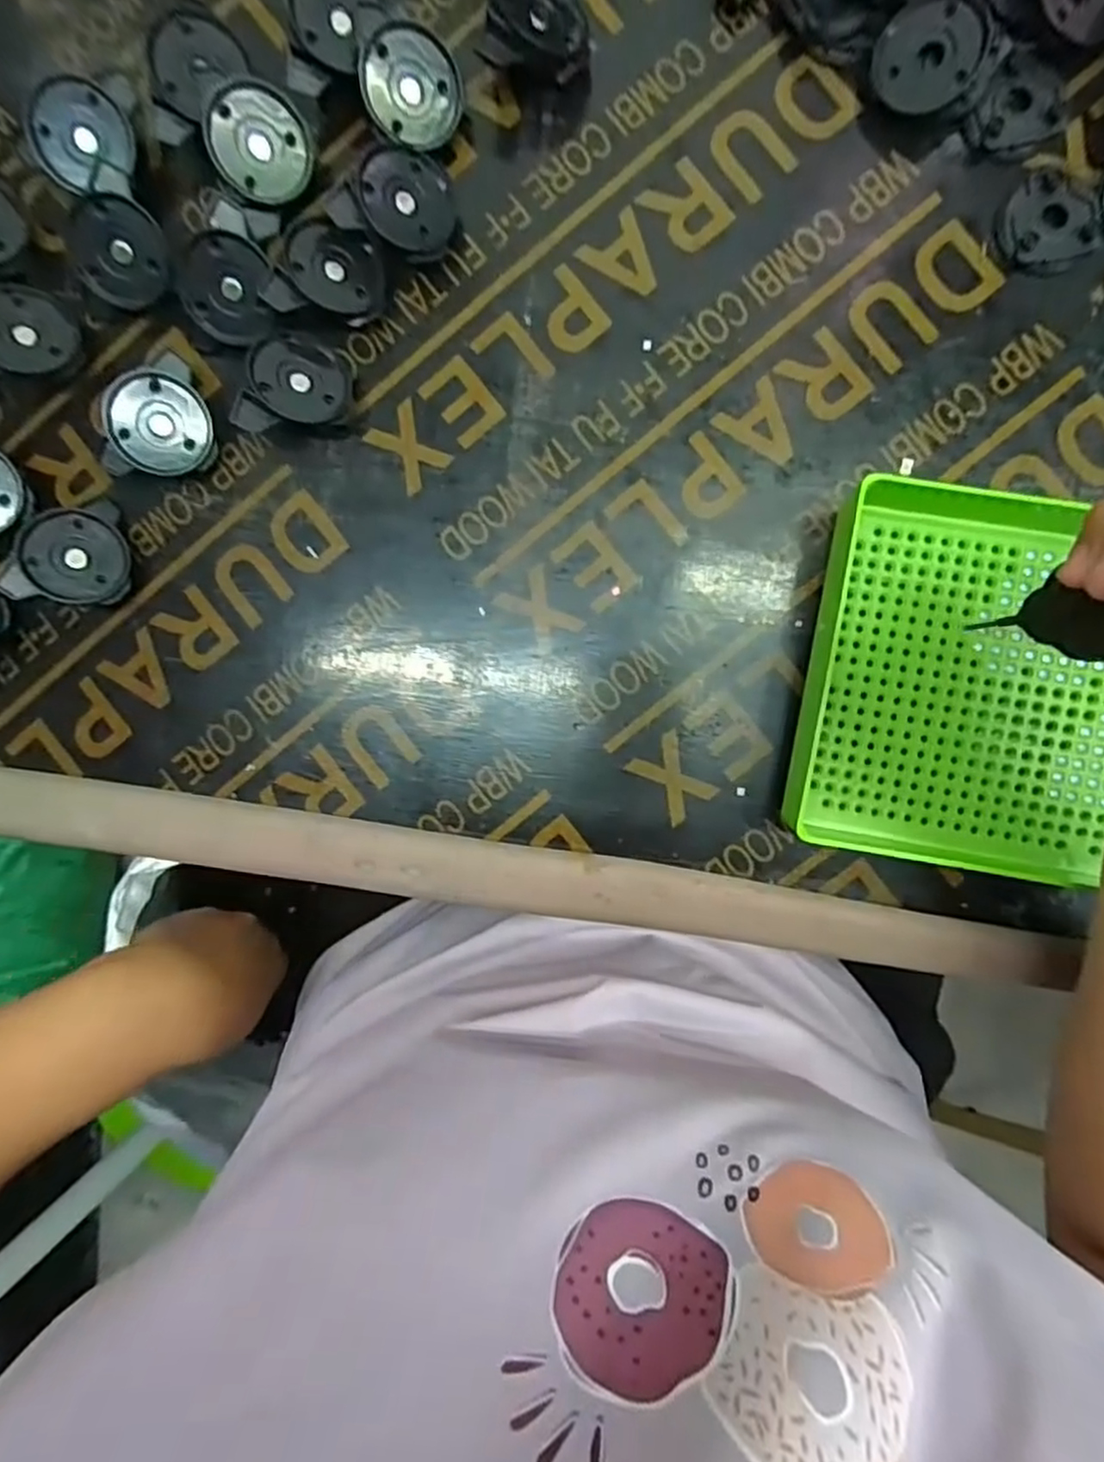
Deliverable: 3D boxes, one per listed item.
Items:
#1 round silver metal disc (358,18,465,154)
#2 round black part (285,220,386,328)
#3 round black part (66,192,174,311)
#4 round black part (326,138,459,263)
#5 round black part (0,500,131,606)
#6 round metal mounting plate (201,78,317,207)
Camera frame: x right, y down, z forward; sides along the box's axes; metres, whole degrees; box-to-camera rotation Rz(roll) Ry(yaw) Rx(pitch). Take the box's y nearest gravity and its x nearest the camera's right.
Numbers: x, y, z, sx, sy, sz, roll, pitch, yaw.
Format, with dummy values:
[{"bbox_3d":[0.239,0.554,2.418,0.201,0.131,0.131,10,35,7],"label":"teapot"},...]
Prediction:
[{"bbox_3d":[-0.059,-0.277,0.296,0.043,0.008,0.044,-8,109,-24],"label":"round silver metal disc"},{"bbox_3d":[-0.096,-0.203,0.304,0.040,0.009,0.036,-8,98,-27],"label":"round black part"},{"bbox_3d":[-0.195,-0.217,0.311,0.043,0.015,0.042,0,122,0],"label":"round black part"},{"bbox_3d":[-0.067,-0.231,0.301,0.047,0.014,0.047,-4,98,-28],"label":"round black part"},{"bbox_3d":[-0.224,-0.083,0.317,0.049,0.016,0.047,1,96,-36],"label":"round black part"},{"bbox_3d":[-0.128,-0.255,0.299,0.042,0.009,0.041,-7,109,-21],"label":"round metal mounting plate"}]

